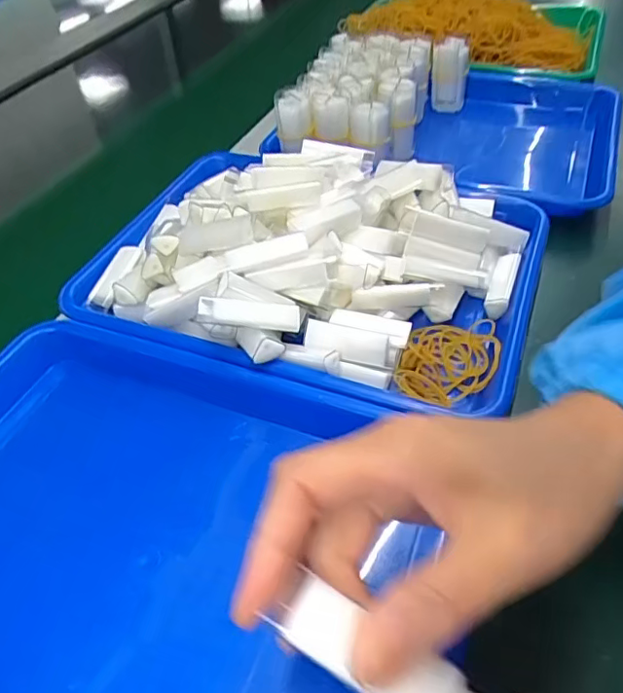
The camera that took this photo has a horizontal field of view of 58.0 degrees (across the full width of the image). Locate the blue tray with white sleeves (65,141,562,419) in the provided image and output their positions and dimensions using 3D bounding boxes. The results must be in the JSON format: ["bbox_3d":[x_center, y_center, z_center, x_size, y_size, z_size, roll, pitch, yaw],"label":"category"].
[{"bbox_3d":[0.002,-0.081,0.439,0.334,0.076,0.251,13,49,17],"label":"blue tray with white sleeves"}]

